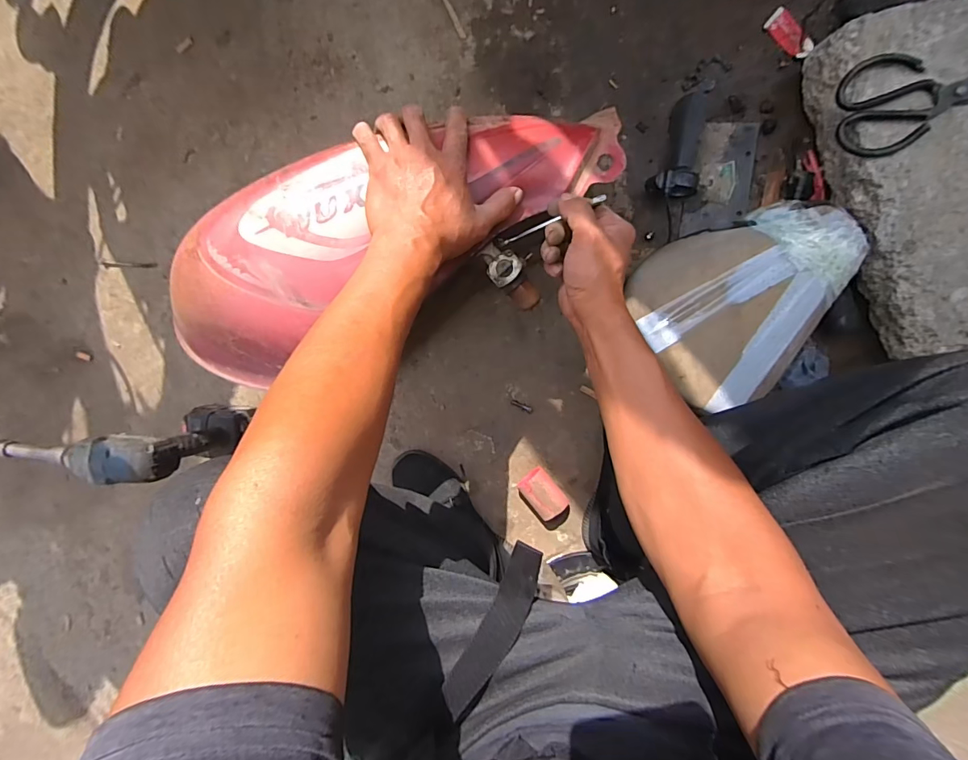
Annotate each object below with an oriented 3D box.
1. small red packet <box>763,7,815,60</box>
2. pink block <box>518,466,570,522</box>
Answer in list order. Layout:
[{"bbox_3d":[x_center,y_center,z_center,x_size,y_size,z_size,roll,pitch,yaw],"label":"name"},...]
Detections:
[{"bbox_3d":[0.410,-0.462,0.602,0.027,0.012,0.071,-40,91,8],"label":"small red packet"},{"bbox_3d":[0.089,0.170,0.680,0.049,0.043,0.071,-41,90,11],"label":"pink block"}]

